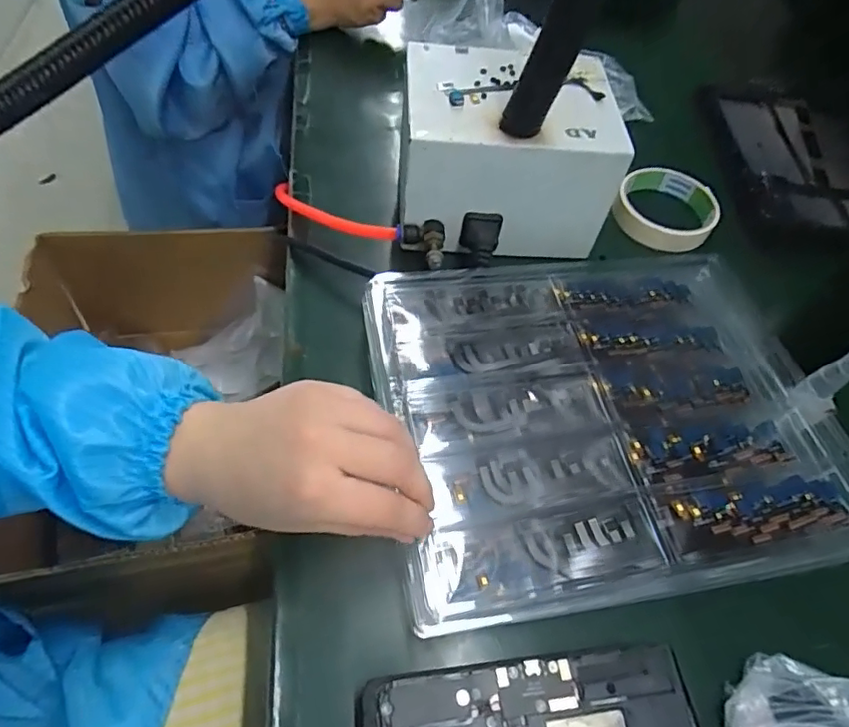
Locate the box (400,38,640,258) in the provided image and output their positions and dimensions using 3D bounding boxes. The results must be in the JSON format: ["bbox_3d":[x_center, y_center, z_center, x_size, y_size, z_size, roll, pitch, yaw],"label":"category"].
[{"bbox_3d":[0.061,-0.166,0.449,0.160,0.097,0.120,1,58,-6],"label":"box"}]

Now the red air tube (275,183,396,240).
[{"bbox_3d":[-0.080,-0.122,0.461,0.130,0.022,0.023,32,57,21],"label":"red air tube"}]

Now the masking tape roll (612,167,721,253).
[{"bbox_3d":[0.217,-0.139,0.510,0.085,0.030,0.094,33,59,13],"label":"masking tape roll"}]

